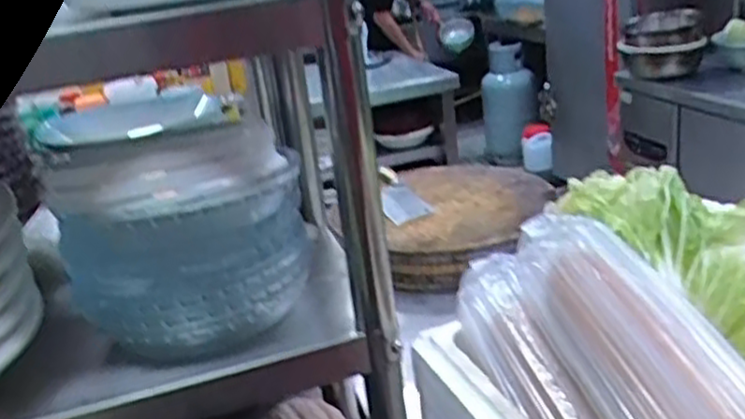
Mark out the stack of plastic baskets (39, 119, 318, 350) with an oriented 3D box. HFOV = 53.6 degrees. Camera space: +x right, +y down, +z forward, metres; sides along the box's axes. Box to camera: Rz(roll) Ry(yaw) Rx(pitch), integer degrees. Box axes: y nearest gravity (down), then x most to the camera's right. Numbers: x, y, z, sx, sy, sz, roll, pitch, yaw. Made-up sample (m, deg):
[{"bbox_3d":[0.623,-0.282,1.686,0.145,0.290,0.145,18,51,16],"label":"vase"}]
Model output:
[{"bbox_3d":[-0.157,0.019,0.641,0.148,0.172,0.161,3,24,24],"label":"stack of plastic baskets"}]

